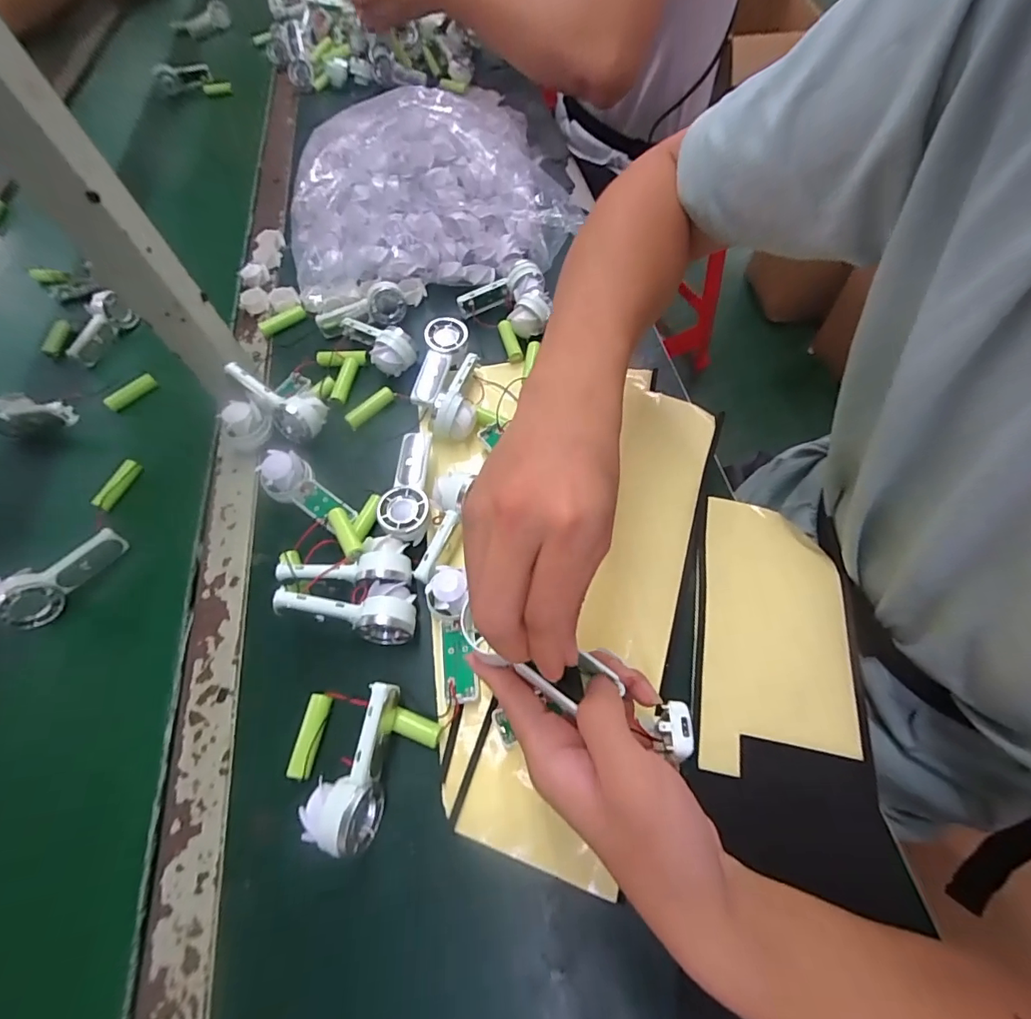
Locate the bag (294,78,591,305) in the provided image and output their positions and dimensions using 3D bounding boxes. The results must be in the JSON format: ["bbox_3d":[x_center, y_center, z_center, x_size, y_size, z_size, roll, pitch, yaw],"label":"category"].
[{"bbox_3d":[-0.105,-0.355,0.542,0.304,0.100,0.284,-14,61,-4],"label":"bag"}]

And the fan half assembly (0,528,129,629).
[{"bbox_3d":[-0.368,0.055,0.392,0.091,0.031,0.037,-34,64,-14],"label":"fan half assembly"}]

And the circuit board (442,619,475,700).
[{"bbox_3d":[-0.040,0.103,0.336,0.020,0.006,0.053,-11,60,3],"label":"circuit board"}]

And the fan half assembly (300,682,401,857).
[{"bbox_3d":[-0.101,0.158,0.302,0.039,0.029,0.091,3,61,6],"label":"fan half assembly"}]

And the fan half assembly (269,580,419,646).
[{"bbox_3d":[-0.116,0.068,0.338,0.091,0.031,0.039,10,62,-15],"label":"fan half assembly"}]

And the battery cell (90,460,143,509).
[{"bbox_3d":[-0.363,-0.024,0.441,0.015,0.013,0.049,11,62,10],"label":"battery cell"}]

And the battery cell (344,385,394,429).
[{"bbox_3d":[-0.138,-0.097,0.459,0.016,0.012,0.051,34,68,20],"label":"battery cell"}]

